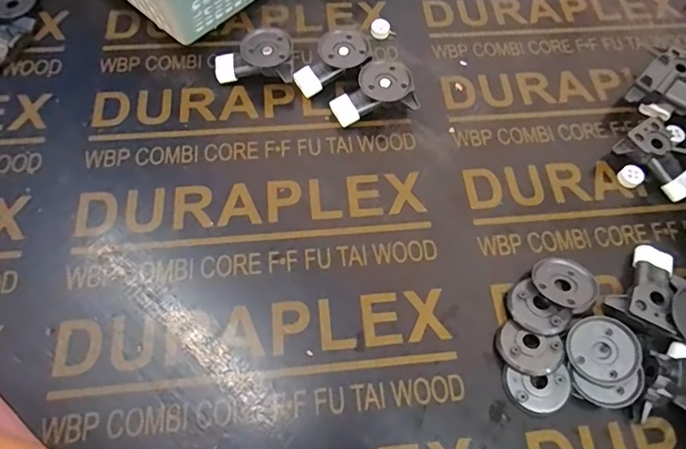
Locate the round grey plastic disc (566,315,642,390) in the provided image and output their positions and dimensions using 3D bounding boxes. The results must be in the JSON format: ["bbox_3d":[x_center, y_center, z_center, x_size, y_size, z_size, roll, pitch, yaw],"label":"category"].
[{"bbox_3d":[0.171,0.083,0.307,0.042,0.007,0.042,-4,70,11],"label":"round grey plastic disc"}]

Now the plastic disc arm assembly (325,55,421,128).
[{"bbox_3d":[0.025,-0.111,0.390,0.068,0.032,0.041,-8,66,-6],"label":"plastic disc arm assembly"}]

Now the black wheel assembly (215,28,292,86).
[{"bbox_3d":[-0.074,-0.143,0.399,0.065,0.031,0.043,4,65,0],"label":"black wheel assembly"}]

